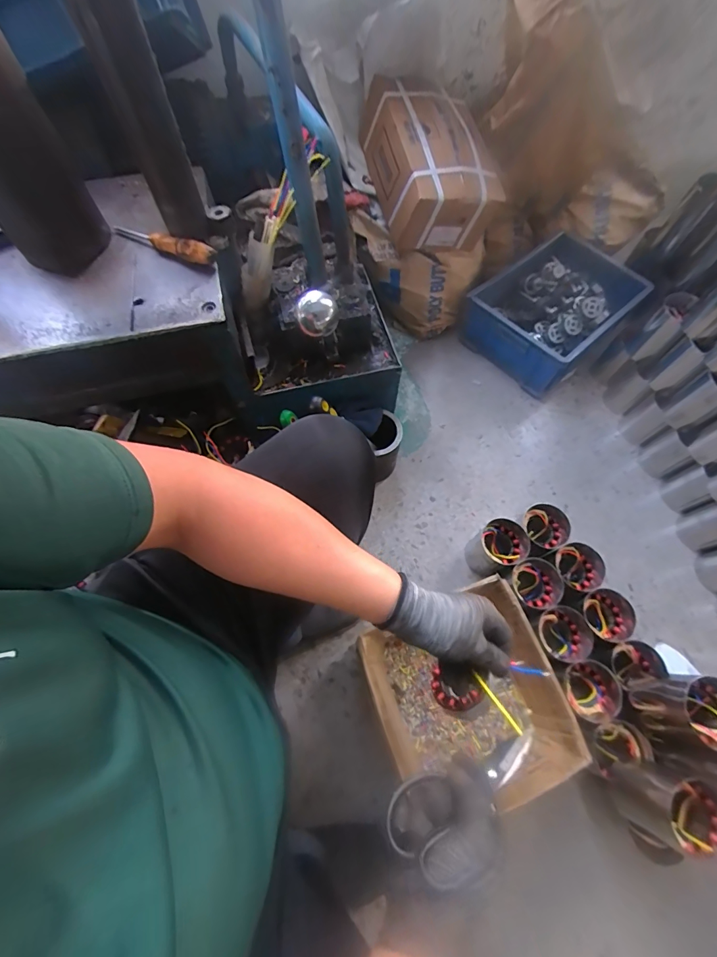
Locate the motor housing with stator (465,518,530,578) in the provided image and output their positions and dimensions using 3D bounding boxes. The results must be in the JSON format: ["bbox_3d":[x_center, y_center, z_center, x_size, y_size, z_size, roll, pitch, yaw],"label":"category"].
[{"bbox_3d":[0.290,0.150,0.828,0.103,0.104,0.096,-20,68,-9],"label":"motor housing with stator"}]

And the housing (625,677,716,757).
[{"bbox_3d":[0.498,0.362,0.603,0.096,0.148,0.106,-15,67,-7],"label":"housing"}]

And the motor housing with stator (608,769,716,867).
[{"bbox_3d":[0.443,0.461,0.555,0.095,0.124,0.090,17,67,7],"label":"motor housing with stator"}]

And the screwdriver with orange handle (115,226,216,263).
[{"bbox_3d":[-0.302,-0.366,0.597,0.181,0.030,0.023,22,68,9],"label":"screwdriver with orange handle"}]

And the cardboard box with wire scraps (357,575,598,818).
[{"bbox_3d":[0.187,0.380,0.697,0.303,0.135,0.305,-21,68,-10],"label":"cardboard box with wire scraps"}]

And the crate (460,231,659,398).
[{"bbox_3d":[0.517,-0.444,1.059,0.396,0.171,0.309,-39,72,-16],"label":"crate"}]

